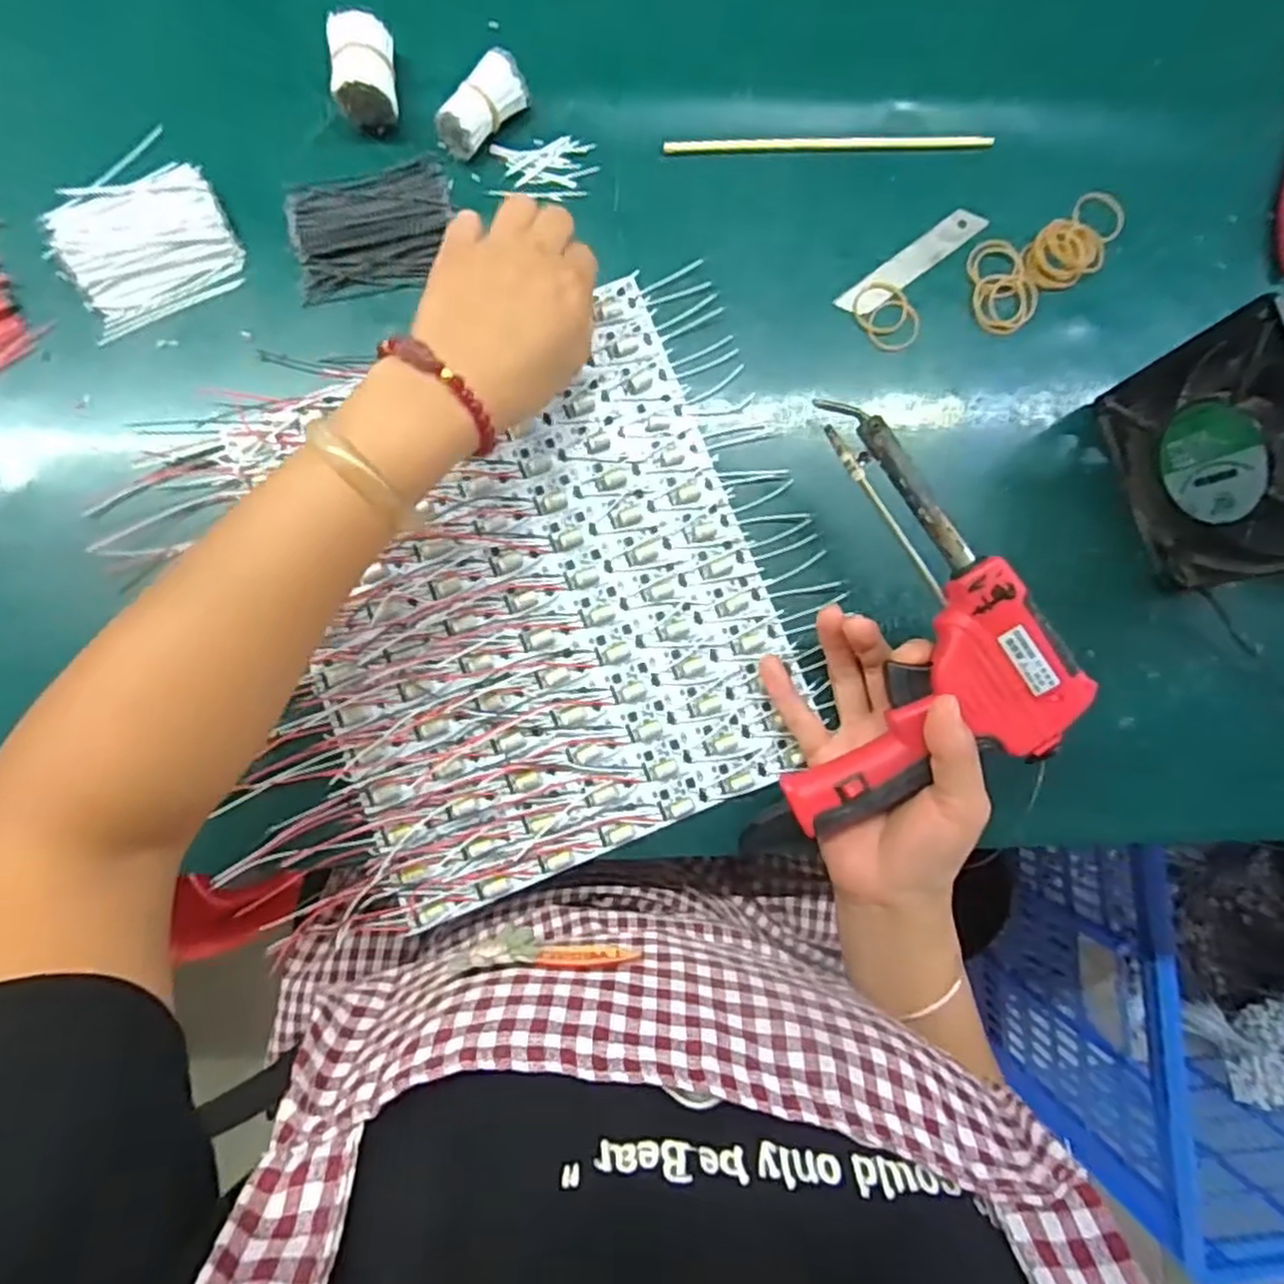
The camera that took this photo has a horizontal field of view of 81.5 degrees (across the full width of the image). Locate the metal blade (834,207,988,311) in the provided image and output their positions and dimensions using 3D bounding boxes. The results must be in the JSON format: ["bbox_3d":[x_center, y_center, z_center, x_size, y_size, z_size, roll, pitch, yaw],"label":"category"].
[{"bbox_3d":[0.157,-0.221,0.434,0.098,0.004,0.018,-37,85,-4],"label":"metal blade"}]

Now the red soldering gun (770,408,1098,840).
[{"bbox_3d":[0.143,-0.006,0.360,0.122,0.044,0.201,7,85,-5],"label":"red soldering gun"}]

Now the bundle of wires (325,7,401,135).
[{"bbox_3d":[-0.151,-0.312,0.410,0.032,0.031,0.047,-6,88,-5],"label":"bundle of wires"}]

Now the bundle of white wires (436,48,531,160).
[{"bbox_3d":[-0.088,-0.296,0.412,0.055,0.021,0.025,-44,91,6],"label":"bundle of white wires"}]

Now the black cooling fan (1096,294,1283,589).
[{"bbox_3d":[0.297,-0.093,0.364,0.038,0.110,0.117,-16,89,-5],"label":"black cooling fan"}]

